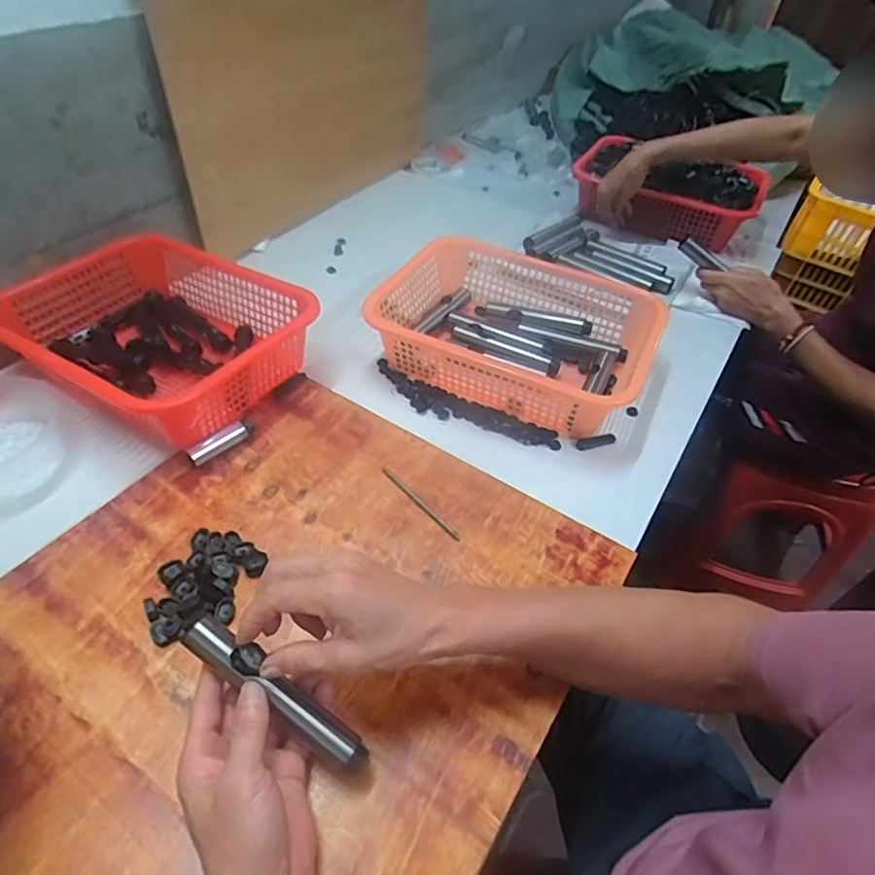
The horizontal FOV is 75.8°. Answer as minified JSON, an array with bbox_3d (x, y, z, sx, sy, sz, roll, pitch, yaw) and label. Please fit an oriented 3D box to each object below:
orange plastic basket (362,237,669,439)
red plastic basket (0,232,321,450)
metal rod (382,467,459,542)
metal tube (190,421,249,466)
[{"bbox_3d":[0.089,-0.144,0.725,0.340,0.077,0.241,22,49,16],"label":"orange plastic basket"},{"bbox_3d":[-0.337,-0.124,0.674,0.311,0.088,0.244,26,50,19],"label":"red plastic basket"},{"bbox_3d":[-0.018,0.065,0.569,0.007,0.004,0.116,-32,56,-29],"label":"metal rod"},{"bbox_3d":[-0.233,0.006,0.604,0.018,0.022,0.066,33,53,24],"label":"metal tube"}]

